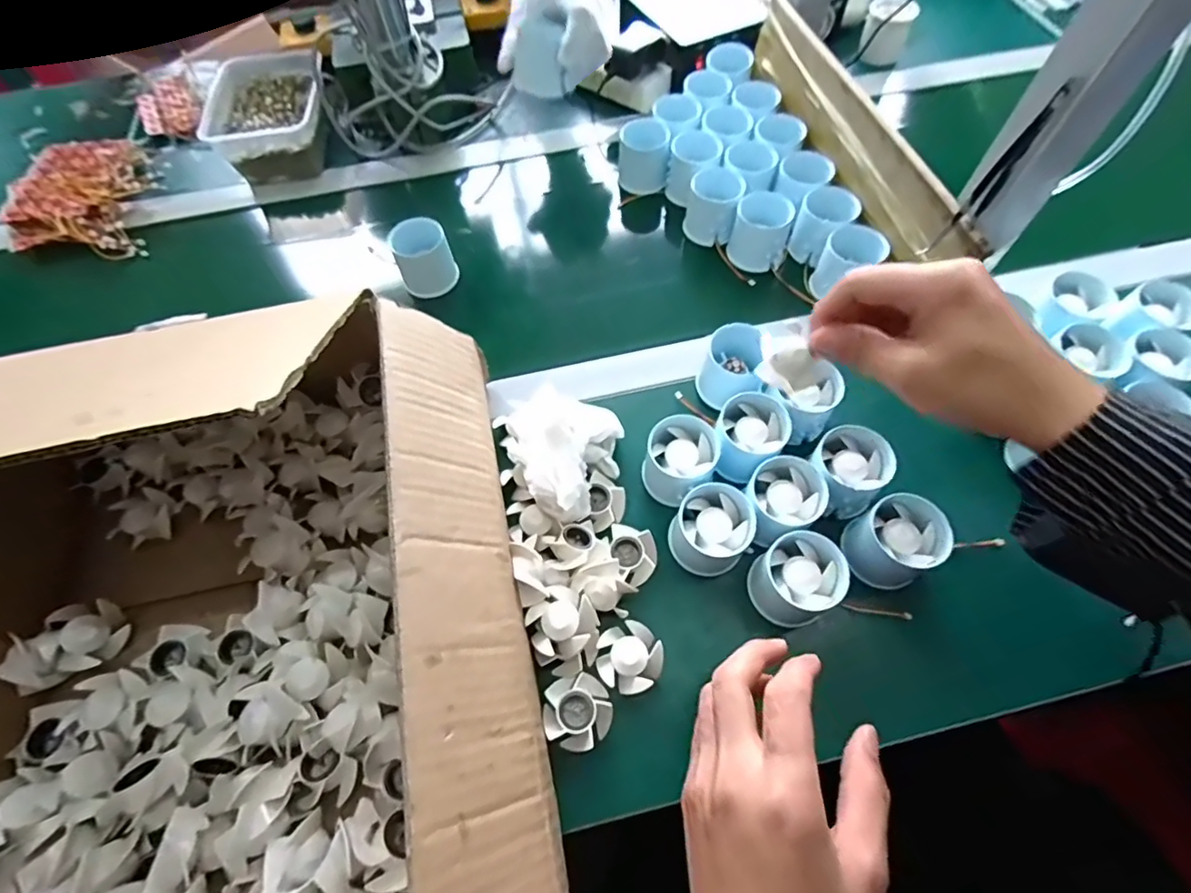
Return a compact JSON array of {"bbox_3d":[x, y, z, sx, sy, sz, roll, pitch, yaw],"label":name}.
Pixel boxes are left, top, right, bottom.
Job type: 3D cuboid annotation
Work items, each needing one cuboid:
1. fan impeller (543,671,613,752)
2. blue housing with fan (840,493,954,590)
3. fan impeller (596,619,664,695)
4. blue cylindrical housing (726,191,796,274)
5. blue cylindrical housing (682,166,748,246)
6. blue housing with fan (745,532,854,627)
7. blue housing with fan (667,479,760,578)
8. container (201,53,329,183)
[{"bbox_3d":[-0.011,0.171,0.350,0.043,0.016,0.042,-1,61,2],"label":"fan impeller"},{"bbox_3d":[0.207,0.065,0.376,0.050,0.046,0.052,-1,61,2],"label":"blue housing with fan"},{"bbox_3d":[0.024,0.141,0.365,0.042,0.018,0.043,-1,61,2],"label":"fan impeller"},{"bbox_3d":[0.159,-0.206,0.524,0.054,0.053,0.049,20,64,12],"label":"blue cylindrical housing"},{"bbox_3d":[0.119,-0.243,0.545,0.054,0.047,0.063,15,63,10],"label":"blue cylindrical housing"},{"bbox_3d":[0.136,0.090,0.367,0.049,0.048,0.051,-27,64,-12],"label":"blue housing with fan"},{"bbox_3d":[0.082,0.060,0.388,0.051,0.050,0.050,-1,61,2],"label":"blue housing with fan"},{"bbox_3d":[-0.378,-0.397,0.642,0.126,0.051,0.198,-14,62,-6],"label":"container"}]

